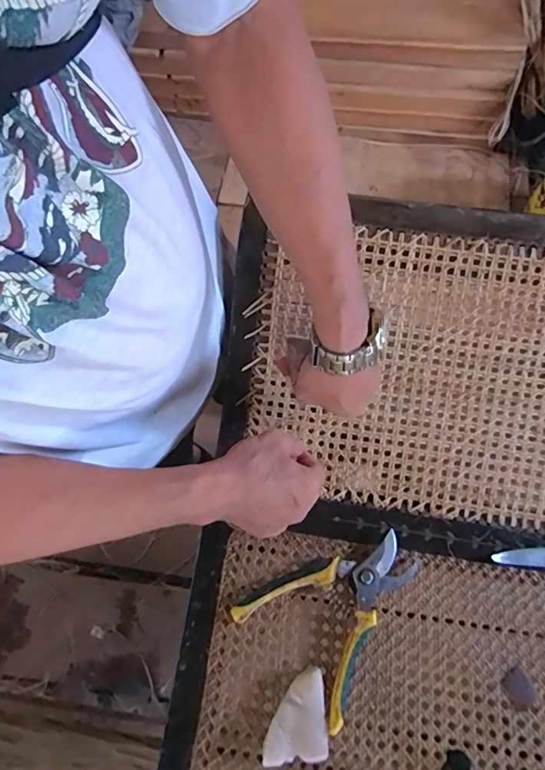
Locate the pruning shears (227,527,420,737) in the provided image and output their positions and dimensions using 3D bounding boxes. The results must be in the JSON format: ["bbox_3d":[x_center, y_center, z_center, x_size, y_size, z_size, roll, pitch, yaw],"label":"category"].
[{"bbox_3d":[0.067,0.216,0.445,0.169,0.024,0.133,-43,77,-12],"label":"pruning shears"}]

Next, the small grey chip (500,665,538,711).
[{"bbox_3d":[0.240,0.295,0.428,0.026,0.006,0.031,-28,74,-8],"label":"small grey chip"}]

